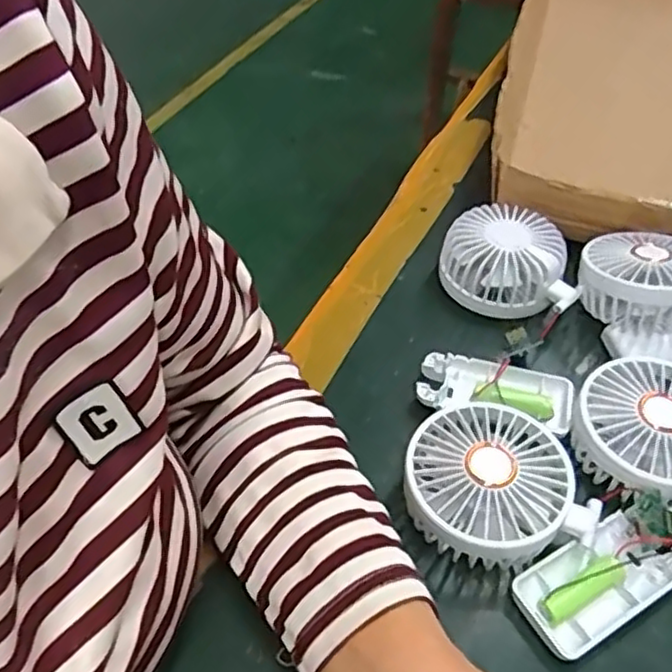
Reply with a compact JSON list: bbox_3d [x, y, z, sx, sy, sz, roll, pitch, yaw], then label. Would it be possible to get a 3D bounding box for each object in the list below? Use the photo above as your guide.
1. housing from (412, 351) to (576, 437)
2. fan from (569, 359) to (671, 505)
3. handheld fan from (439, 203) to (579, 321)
[{"bbox_3d":[0.100,0.036,0.434,0.094,0.017,0.041,11,49,9],"label":"housing"},{"bbox_3d":[0.182,0.053,0.391,0.086,0.032,0.082,-29,54,-24],"label":"fan"},{"bbox_3d":[0.121,-0.053,0.493,0.090,0.045,0.079,5,48,4],"label":"handheld fan"}]

